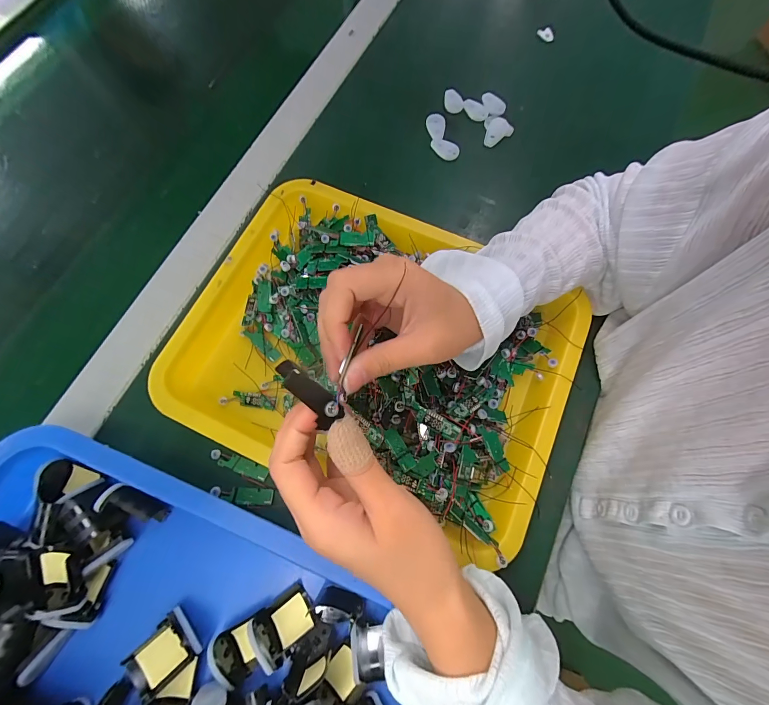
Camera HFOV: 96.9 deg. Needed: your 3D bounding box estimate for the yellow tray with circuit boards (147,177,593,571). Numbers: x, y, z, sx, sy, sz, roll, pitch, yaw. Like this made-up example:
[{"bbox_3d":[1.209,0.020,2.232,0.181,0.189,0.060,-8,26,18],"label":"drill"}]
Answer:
[{"bbox_3d":[-0.008,-0.011,0.304,0.328,0.043,0.255,23,74,7],"label":"yellow tray with circuit boards"}]

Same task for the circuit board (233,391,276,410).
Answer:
[{"bbox_3d":[-0.118,0.042,0.306,0.041,0.004,0.013,9,73,3],"label":"circuit board"}]

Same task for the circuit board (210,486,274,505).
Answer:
[{"bbox_3d":[-0.121,0.121,0.288,0.052,0.004,0.013,4,72,1],"label":"circuit board"}]

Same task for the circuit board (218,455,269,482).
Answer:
[{"bbox_3d":[-0.121,0.099,0.296,0.042,0.005,0.012,17,73,6],"label":"circuit board"}]

